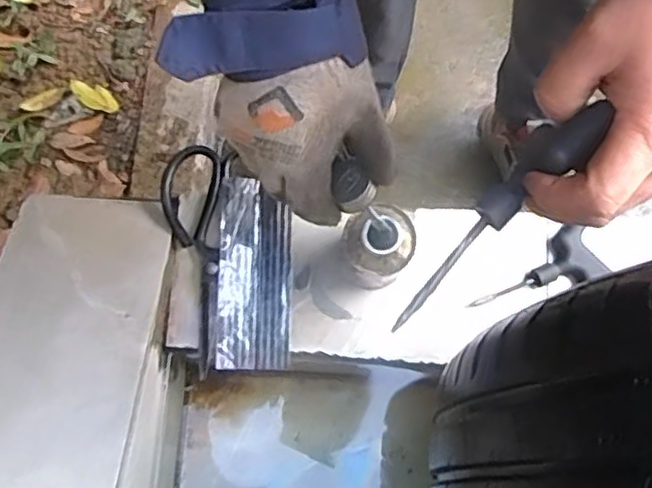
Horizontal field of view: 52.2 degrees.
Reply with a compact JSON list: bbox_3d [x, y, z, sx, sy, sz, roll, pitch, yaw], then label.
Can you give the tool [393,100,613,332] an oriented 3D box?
[{"bbox_3d":[0.088,-0.015,0.359,0.030,0.029,0.150,42,107,11],"label":"tool"}]

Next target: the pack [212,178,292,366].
[{"bbox_3d":[-0.070,0.028,0.641,0.068,0.006,0.181,3,83,-6],"label":"pack"}]

